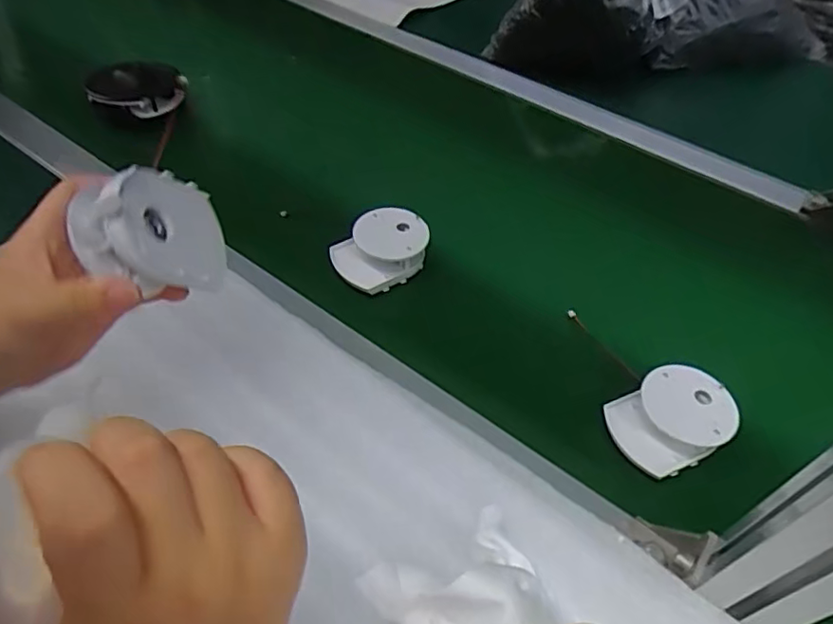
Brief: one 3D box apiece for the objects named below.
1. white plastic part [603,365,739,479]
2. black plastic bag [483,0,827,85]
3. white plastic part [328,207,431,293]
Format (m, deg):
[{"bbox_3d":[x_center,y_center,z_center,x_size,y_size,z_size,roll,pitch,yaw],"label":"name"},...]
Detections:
[{"bbox_3d":[0.178,0.073,0.408,0.075,0.035,0.062,-24,55,-19],"label":"white plastic part"},{"bbox_3d":[0.316,-0.393,0.757,0.388,0.158,0.193,-22,54,-18],"label":"black plastic bag"},{"bbox_3d":[-0.031,-0.056,0.505,0.075,0.035,0.058,-25,55,-20],"label":"white plastic part"}]

